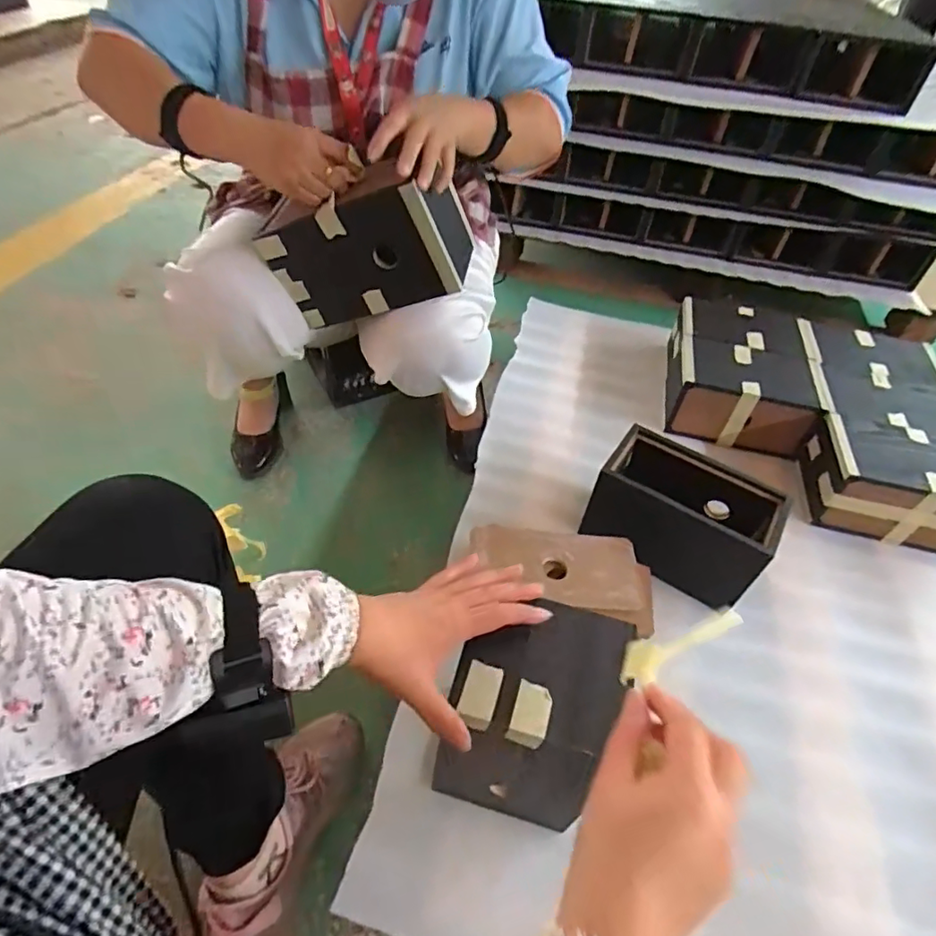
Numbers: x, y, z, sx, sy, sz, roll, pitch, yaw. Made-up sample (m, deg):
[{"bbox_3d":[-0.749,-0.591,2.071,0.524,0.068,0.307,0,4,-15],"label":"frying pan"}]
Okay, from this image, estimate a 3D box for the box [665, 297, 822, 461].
[{"bbox_3d":[0.472,-0.164,1.009,0.219,0.122,0.282,12,48,5],"label":"box"}]

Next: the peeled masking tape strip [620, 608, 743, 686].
[{"bbox_3d":[0.137,0.115,0.369,0.084,0.016,0.029,-28,51,5],"label":"peeled masking tape strip"}]

